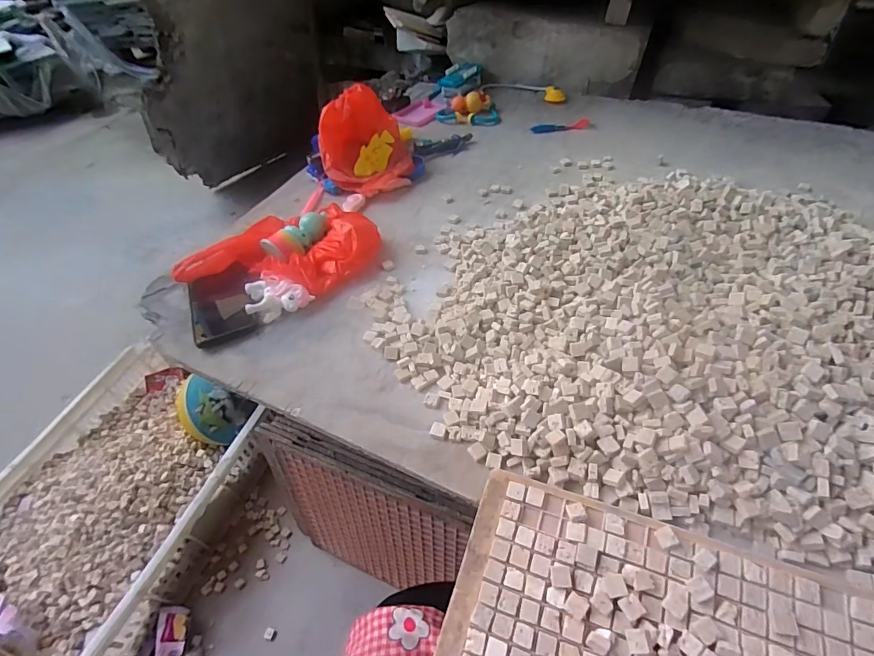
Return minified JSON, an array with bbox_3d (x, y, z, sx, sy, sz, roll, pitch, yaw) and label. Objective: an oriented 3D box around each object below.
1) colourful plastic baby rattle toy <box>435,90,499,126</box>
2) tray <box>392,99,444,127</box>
[{"bbox_3d":[0.070,-0.497,1.001,0.146,0.040,0.104,1,49,7],"label":"colourful plastic baby rattle toy"},{"bbox_3d":[-0.040,-0.514,1.049,0.092,0.012,0.126,28,57,27],"label":"tray"}]

